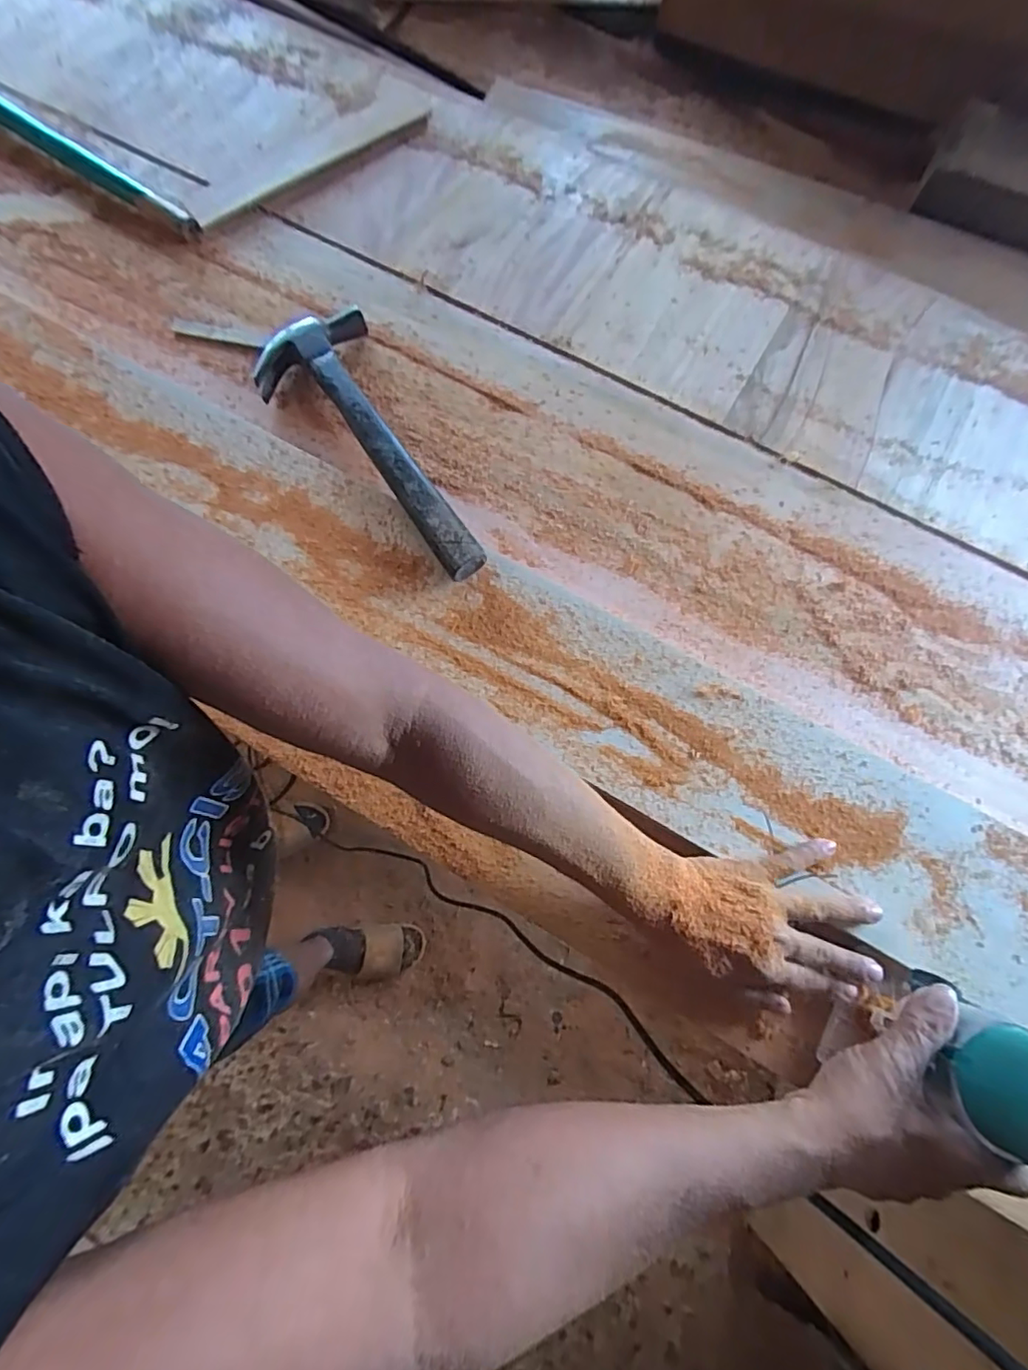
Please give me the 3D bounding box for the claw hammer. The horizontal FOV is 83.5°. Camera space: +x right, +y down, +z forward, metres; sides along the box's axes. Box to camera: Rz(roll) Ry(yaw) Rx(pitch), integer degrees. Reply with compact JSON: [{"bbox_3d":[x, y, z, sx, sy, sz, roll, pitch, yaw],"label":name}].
[{"bbox_3d":[-0.146,-0.220,0.543,0.116,0.050,0.328,-24,76,-7],"label":"claw hammer"}]

